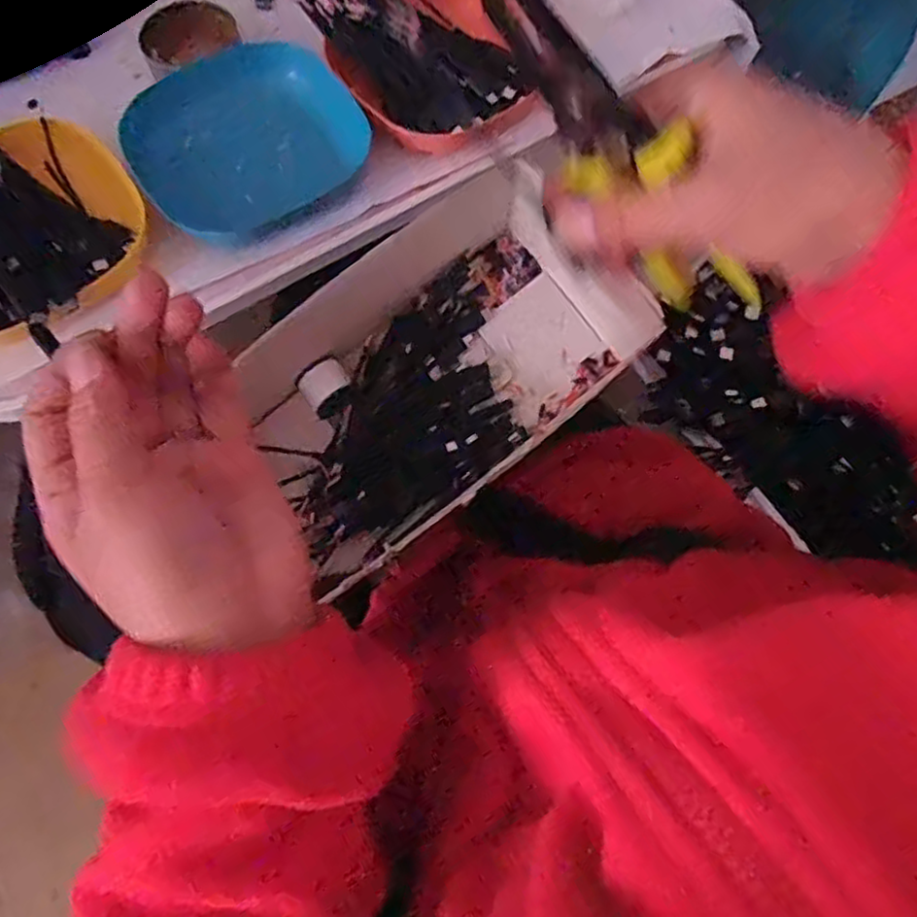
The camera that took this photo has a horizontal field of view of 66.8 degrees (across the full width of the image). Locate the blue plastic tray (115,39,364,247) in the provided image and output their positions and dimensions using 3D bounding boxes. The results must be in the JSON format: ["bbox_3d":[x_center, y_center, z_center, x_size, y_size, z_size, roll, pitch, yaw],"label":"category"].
[{"bbox_3d":[-0.136,-0.204,0.445,0.137,0.034,0.112,-32,73,-12],"label":"blue plastic tray"}]

